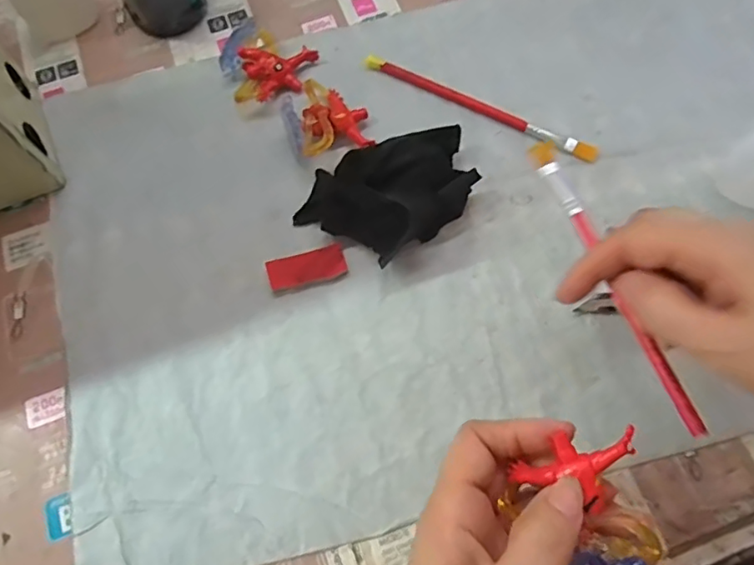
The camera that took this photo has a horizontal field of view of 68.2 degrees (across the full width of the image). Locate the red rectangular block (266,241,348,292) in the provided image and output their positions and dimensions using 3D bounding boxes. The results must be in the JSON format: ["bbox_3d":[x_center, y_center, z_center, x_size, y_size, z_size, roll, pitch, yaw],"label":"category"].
[{"bbox_3d":[-0.039,-0.008,0.312,0.043,0.004,0.019,-16,69,-8],"label":"red rectangular block"}]

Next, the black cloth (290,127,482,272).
[{"bbox_3d":[0.008,-0.049,0.312,0.097,0.030,0.061,-25,73,-6],"label":"black cloth"}]

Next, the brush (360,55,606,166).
[{"bbox_3d":[0.063,-0.110,0.346,0.155,0.006,0.011,28,75,10],"label":"brush"}]

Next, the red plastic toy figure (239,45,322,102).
[{"bbox_3d":[-0.060,-0.132,0.353,0.047,0.017,0.034,-9,72,-1],"label":"red plastic toy figure"}]

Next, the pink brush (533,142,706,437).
[{"bbox_3d":[0.105,-0.004,0.253,0.010,0.010,0.150,-17,65,-4],"label":"pink brush"}]

